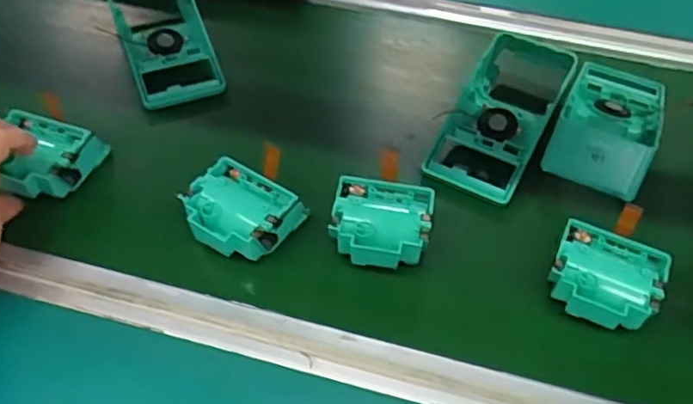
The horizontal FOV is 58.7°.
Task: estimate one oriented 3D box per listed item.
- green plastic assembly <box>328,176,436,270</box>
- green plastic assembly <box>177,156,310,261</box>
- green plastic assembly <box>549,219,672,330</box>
[{"bbox_3d":[0.026,0.020,0.473,0.073,0.038,0.067,11,49,5],"label":"green plastic assembly"},{"bbox_3d":[-0.084,0.010,0.482,0.076,0.040,0.069,28,52,19],"label":"green plastic assembly"},{"bbox_3d":[0.184,0.056,0.443,0.071,0.036,0.067,22,50,15],"label":"green plastic assembly"}]

